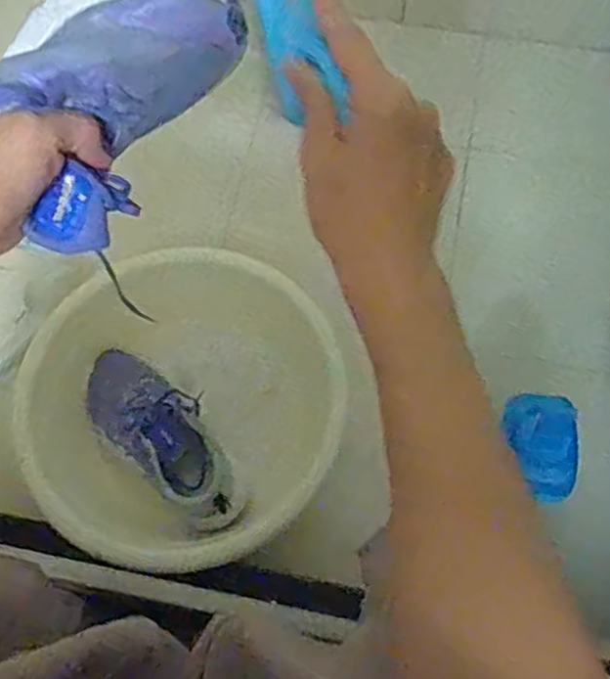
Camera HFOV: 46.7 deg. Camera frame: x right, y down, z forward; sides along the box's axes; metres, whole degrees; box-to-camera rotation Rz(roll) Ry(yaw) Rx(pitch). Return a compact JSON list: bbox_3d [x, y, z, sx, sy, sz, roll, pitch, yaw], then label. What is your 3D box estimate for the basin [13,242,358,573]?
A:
[{"bbox_3d":[-0.129,0.077,0.808,0.321,0.133,0.341,-1,69,2],"label":"basin"}]

